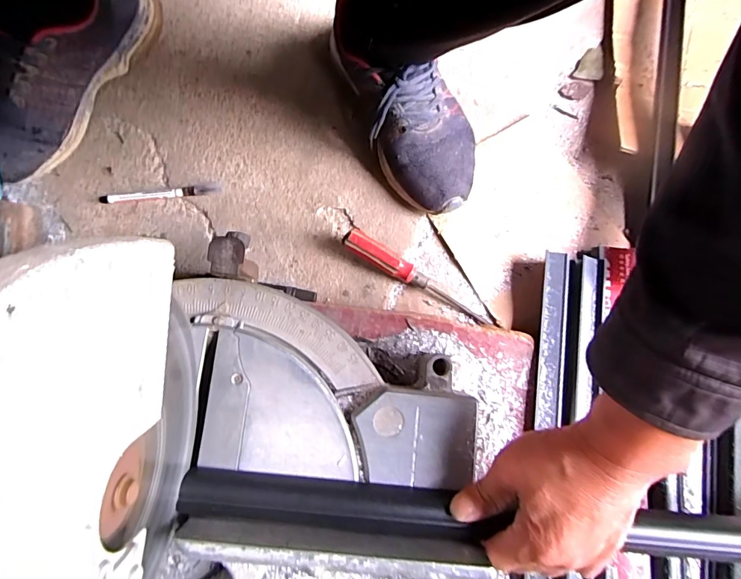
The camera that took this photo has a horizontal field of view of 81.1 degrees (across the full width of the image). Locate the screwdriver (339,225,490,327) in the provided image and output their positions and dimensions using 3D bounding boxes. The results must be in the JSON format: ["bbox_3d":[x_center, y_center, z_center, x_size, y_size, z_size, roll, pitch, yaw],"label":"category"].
[{"bbox_3d":[0.051,-0.013,0.496,0.183,0.024,0.023,31,78,-7],"label":"screwdriver"}]

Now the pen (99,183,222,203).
[{"bbox_3d":[-0.253,-0.115,0.519,0.143,0.011,0.014,-6,79,-4],"label":"pen"}]

